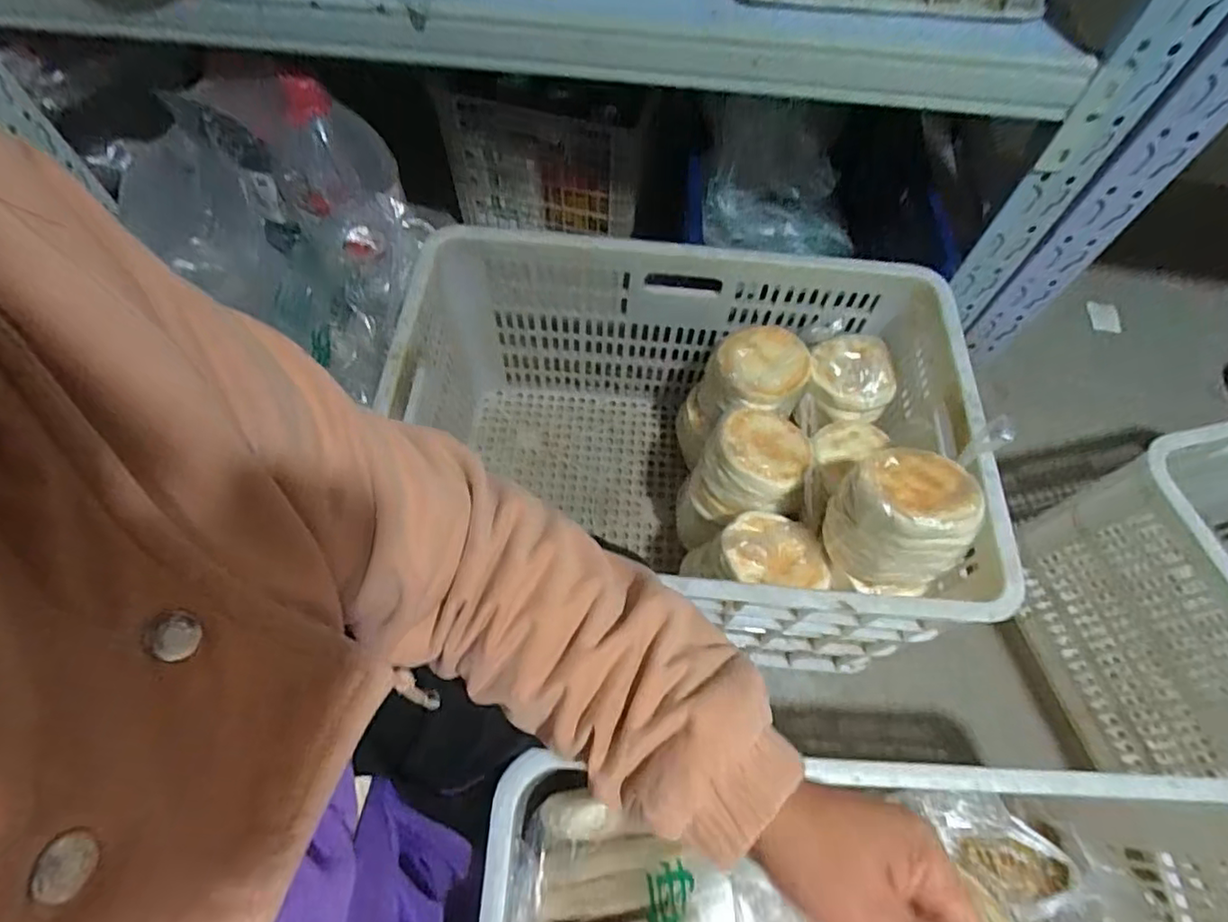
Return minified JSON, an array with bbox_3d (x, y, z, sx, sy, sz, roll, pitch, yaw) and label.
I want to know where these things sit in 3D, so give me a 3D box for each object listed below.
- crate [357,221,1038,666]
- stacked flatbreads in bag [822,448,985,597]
[{"bbox_3d":[0.059,-0.005,0.731,0.610,0.316,0.405,7,63,1],"label":"crate"},{"bbox_3d":[0.268,0.056,0.583,0.105,0.109,0.112,1,63,-2],"label":"stacked flatbreads in bag"}]

